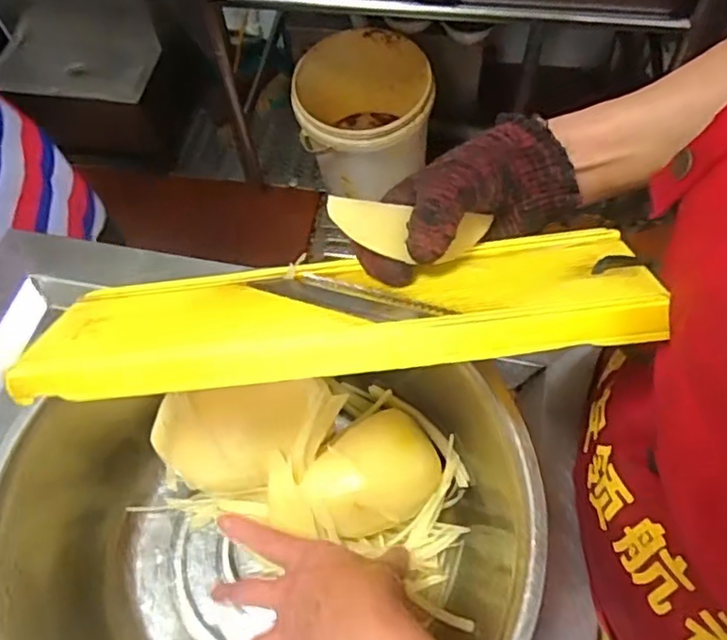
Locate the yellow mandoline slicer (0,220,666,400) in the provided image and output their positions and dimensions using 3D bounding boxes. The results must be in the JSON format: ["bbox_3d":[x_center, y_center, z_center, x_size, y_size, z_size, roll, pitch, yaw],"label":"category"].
[{"bbox_3d":[-0.018,-0.007,0.355,0.329,0.020,0.103,-6,29,6],"label":"yellow mandoline slicer"}]

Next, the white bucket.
[{"bbox_3d":[0.004,-0.495,1.565,0.328,0.311,0.349,-4,61,0],"label":"white bucket"}]

